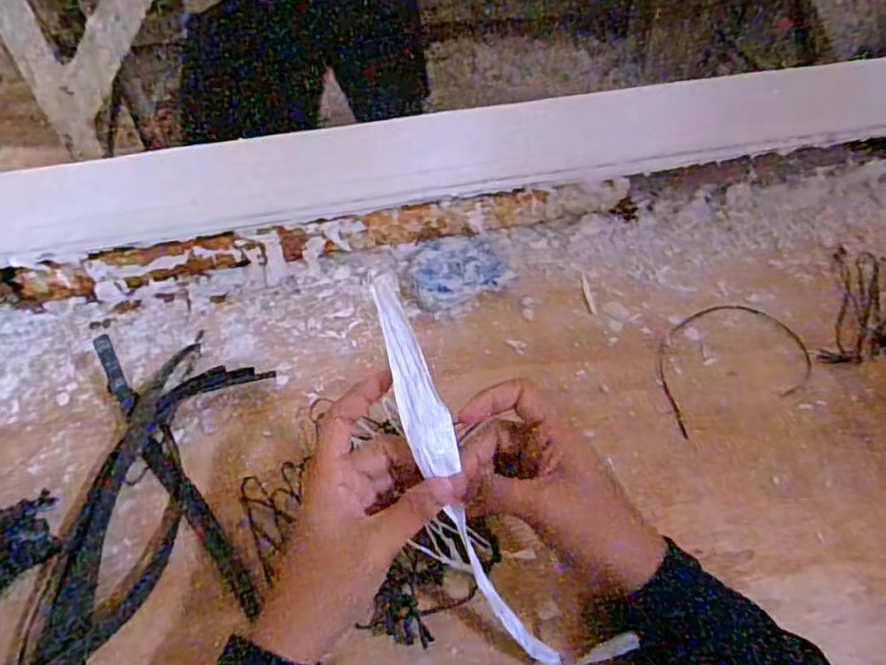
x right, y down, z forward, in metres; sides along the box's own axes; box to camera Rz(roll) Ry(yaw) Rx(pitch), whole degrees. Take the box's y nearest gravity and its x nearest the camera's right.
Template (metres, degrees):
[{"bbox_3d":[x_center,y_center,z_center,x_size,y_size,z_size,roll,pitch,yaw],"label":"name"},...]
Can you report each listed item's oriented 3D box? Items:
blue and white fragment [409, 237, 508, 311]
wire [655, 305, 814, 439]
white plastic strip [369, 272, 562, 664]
[{"bbox_3d":[0.015,-0.053,0.573,0.085,0.026,0.070,-6,51,-5],"label":"blue and white fragment"},{"bbox_3d":[0.235,0.021,0.531,0.147,0.004,0.098,-18,53,-15],"label":"wire"},{"bbox_3d":[0.007,0.083,0.355,0.030,0.014,0.240,-22,94,-17],"label":"white plastic strip"}]

